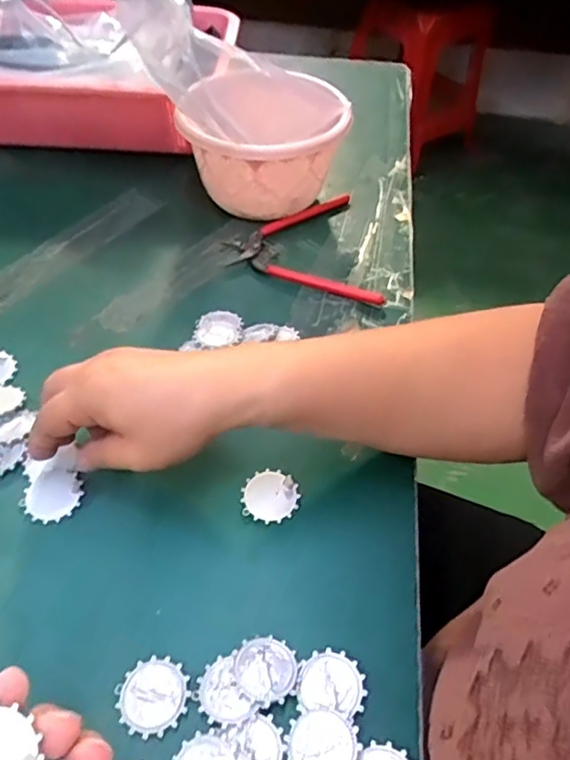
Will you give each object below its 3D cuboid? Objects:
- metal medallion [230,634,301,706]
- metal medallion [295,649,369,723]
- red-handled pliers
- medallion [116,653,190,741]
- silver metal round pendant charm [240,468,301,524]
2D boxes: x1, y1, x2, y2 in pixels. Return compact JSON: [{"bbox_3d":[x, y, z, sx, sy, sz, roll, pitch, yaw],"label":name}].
[{"bbox_3d":[-0.010,0.141,0.292,0.031,0.005,0.030,27,53,21],"label":"metal medallion"},{"bbox_3d":[0.023,0.147,0.288,0.031,0.004,0.028,8,48,6],"label":"metal medallion"},{"bbox_3d":[0.011,-0.110,0.512,0.120,0.015,0.139,-7,49,-8],"label":"red-handled pliers"},{"bbox_3d":[-0.063,0.151,0.285,0.033,0.004,0.034,0,48,-1],"label":"medallion"},{"bbox_3d":[-0.008,0.069,0.358,0.033,0.004,0.033,0,48,-1],"label":"silver metal round pendant charm"}]

